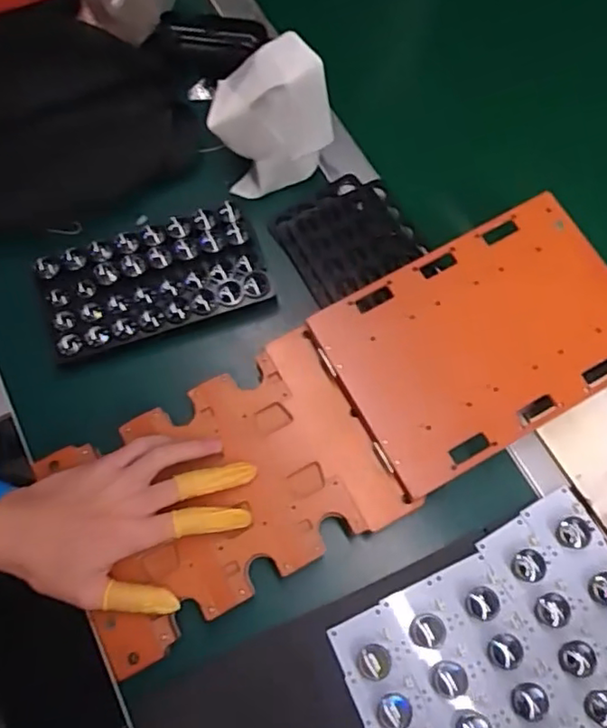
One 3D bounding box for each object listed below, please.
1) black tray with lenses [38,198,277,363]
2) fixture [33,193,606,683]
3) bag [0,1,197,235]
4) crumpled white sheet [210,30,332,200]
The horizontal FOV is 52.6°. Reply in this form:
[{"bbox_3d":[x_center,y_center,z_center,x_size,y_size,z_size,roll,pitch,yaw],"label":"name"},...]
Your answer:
[{"bbox_3d":[-0.129,-0.072,0.535,0.190,0.028,0.100,-18,70,-6],"label":"black tray with lenses"},{"bbox_3d":[0.038,0.036,0.468,0.453,0.024,0.168,-32,72,-5],"label":"fixture"},{"bbox_3d":[-0.266,-0.236,0.595,0.294,0.044,0.234,-22,71,-7],"label":"bag"},{"bbox_3d":[-0.031,-0.216,0.542,0.101,0.116,0.068,-17,70,-5],"label":"crumpled white sheet"}]

